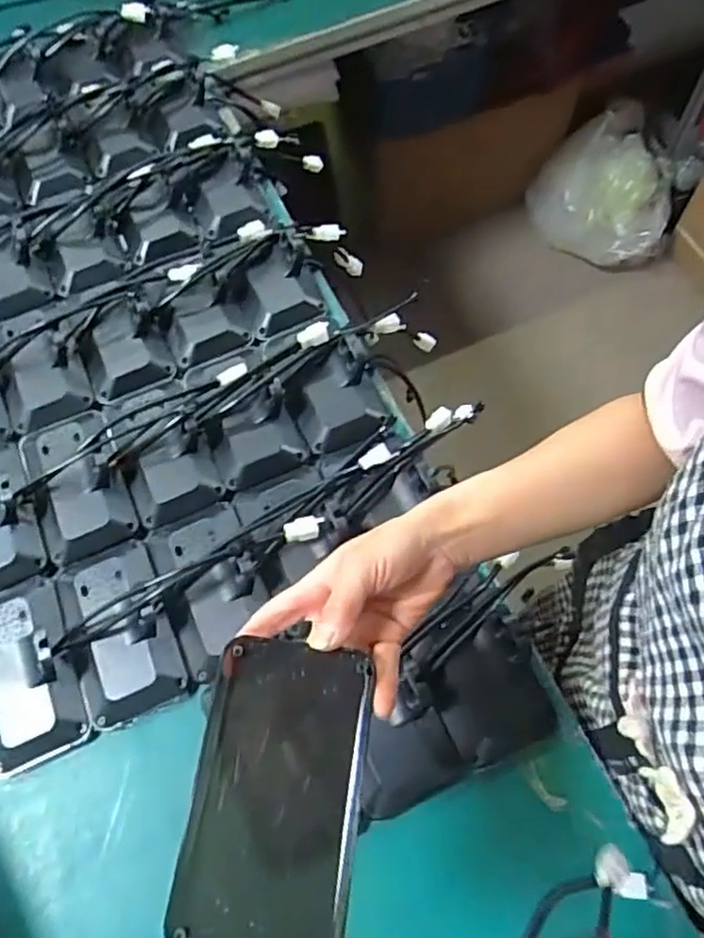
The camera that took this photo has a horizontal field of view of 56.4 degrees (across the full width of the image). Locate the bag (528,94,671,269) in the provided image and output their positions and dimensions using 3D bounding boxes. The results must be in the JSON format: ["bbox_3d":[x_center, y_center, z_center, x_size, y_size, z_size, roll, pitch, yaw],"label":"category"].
[{"bbox_3d":[0.601,-0.678,1.557,0.329,0.260,0.241,17,69,9],"label":"bag"}]

